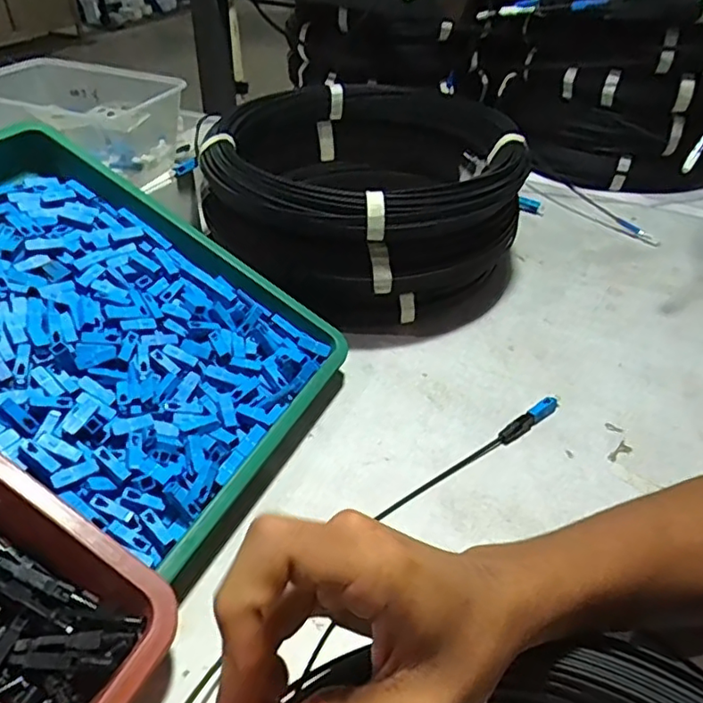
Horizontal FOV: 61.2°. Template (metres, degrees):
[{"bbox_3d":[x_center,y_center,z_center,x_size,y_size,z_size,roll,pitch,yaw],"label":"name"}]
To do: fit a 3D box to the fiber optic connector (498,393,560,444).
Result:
[{"bbox_3d":[0.133,0.048,0.438,0.064,0.011,0.012,-27,47,-30],"label":"fiber optic connector"}]

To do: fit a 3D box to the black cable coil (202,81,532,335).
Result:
[{"bbox_3d":[0.002,-0.152,0.585,0.270,0.135,0.296,1,40,-1],"label":"black cable coil"}]

